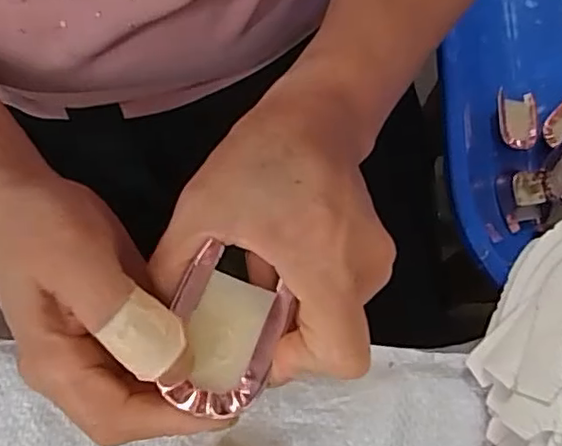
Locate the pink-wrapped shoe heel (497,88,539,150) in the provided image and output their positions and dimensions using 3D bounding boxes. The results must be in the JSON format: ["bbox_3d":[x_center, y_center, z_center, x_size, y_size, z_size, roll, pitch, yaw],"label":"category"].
[{"bbox_3d":[0.210,-0.091,0.538,0.036,0.015,0.054,1,79,0],"label":"pink-wrapped shoe heel"}]

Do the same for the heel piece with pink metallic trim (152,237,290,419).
[{"bbox_3d":[-0.021,0.038,0.206,0.037,0.010,0.052,20,80,4],"label":"heel piece with pink metallic trim"}]

